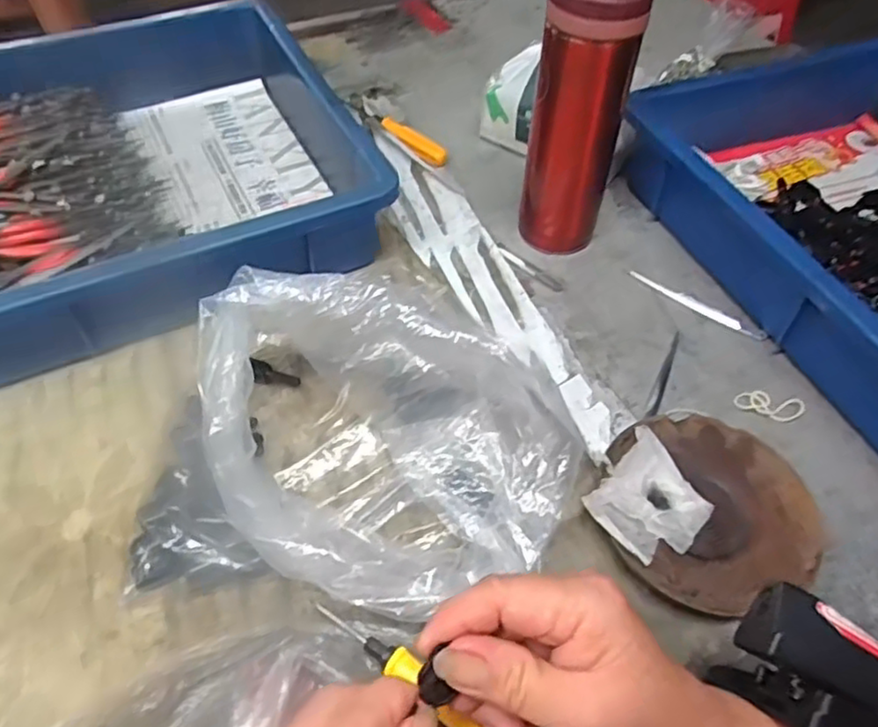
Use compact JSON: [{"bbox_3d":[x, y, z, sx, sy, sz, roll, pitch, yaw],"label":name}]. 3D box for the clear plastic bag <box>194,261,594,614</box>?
[{"bbox_3d":[-0.034,0.034,0.359,0.159,0.093,0.202,-28,58,-22],"label":"clear plastic bag"}]

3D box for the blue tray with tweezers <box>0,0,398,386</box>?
[{"bbox_3d":[-0.279,-0.123,0.479,0.421,0.082,0.286,-23,57,-19],"label":"blue tray with tweezers"}]

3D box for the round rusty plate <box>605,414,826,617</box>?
[{"bbox_3d":[0.148,0.082,0.378,0.116,0.017,0.116,1,52,-1],"label":"round rusty plate"}]

